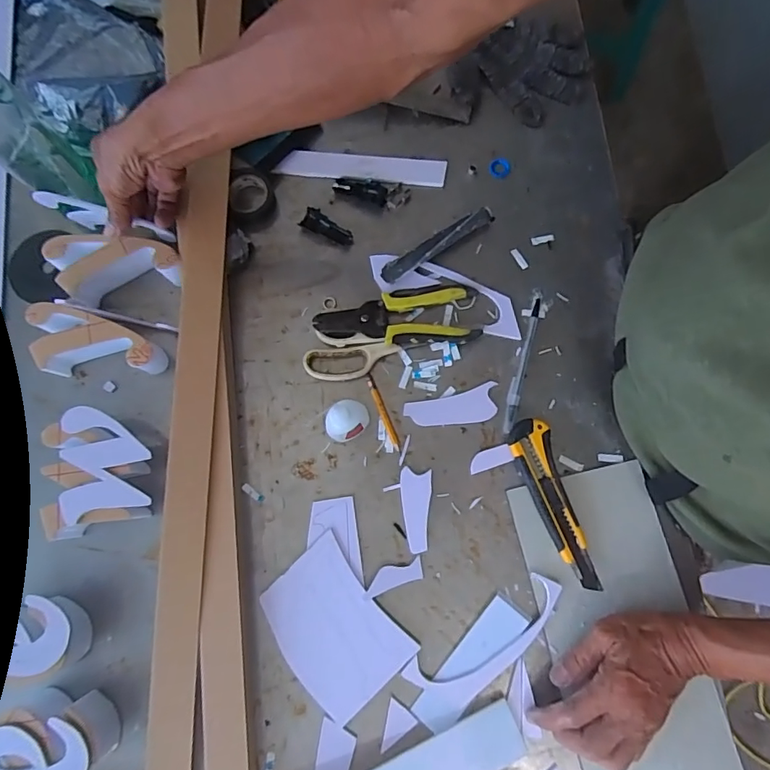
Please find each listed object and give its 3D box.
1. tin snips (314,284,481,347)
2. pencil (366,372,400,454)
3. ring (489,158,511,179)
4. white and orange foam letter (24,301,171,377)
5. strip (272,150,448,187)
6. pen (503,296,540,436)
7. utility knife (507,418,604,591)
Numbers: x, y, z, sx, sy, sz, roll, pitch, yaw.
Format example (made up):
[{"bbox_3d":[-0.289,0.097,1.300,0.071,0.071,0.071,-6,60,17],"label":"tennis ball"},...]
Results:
[{"bbox_3d":[0.013,-0.074,0.522,0.172,0.020,0.066,-4,78,0],"label":"tin snips"},{"bbox_3d":[-0.002,0.029,0.507,0.008,0.006,0.087,-22,79,-3],"label":"pencil"},{"bbox_3d":[0.134,-0.253,0.566,0.024,0.005,0.025,0,78,1],"label":"ring"},{"bbox_3d":[-0.299,-0.040,0.510,0.131,0.048,0.064,8,79,3],"label":"white and orange foam letter"},{"bbox_3d":[-0.027,-0.255,0.567,0.193,0.005,0.034,5,87,1],"label":"strip"},{"bbox_3d":[0.145,-0.023,0.515,0.013,0.007,0.149,15,79,4],"label":"pen"},{"bbox_3d":[0.163,0.116,0.480,0.039,0.023,0.165,-16,78,-2],"label":"utility knife"}]

